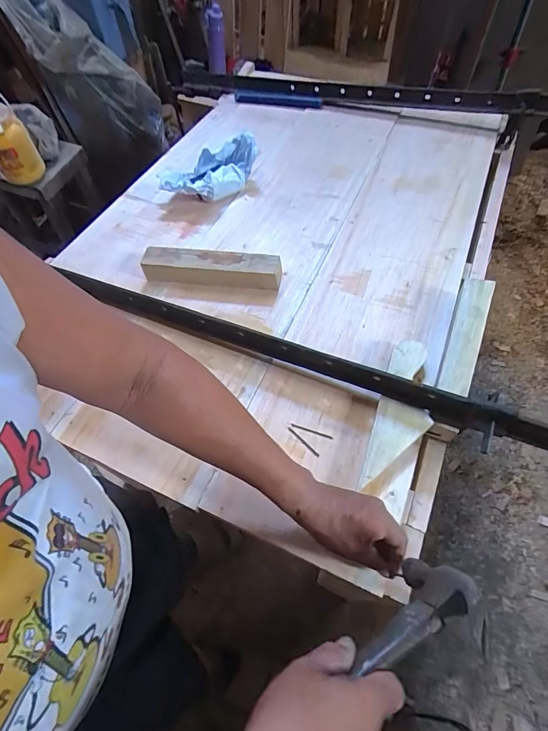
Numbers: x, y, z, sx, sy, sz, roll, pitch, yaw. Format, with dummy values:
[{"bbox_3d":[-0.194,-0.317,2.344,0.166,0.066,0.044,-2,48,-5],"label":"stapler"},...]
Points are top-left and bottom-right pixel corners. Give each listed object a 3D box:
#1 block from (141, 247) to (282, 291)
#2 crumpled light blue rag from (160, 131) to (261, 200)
[{"bbox_3d":[-0.120,-0.189,0.709,0.266,0.048,0.058,6,60,8],"label":"block"},{"bbox_3d":[-0.151,-0.462,0.879,0.226,0.071,0.159,-5,59,2],"label":"crumpled light blue rag"}]

